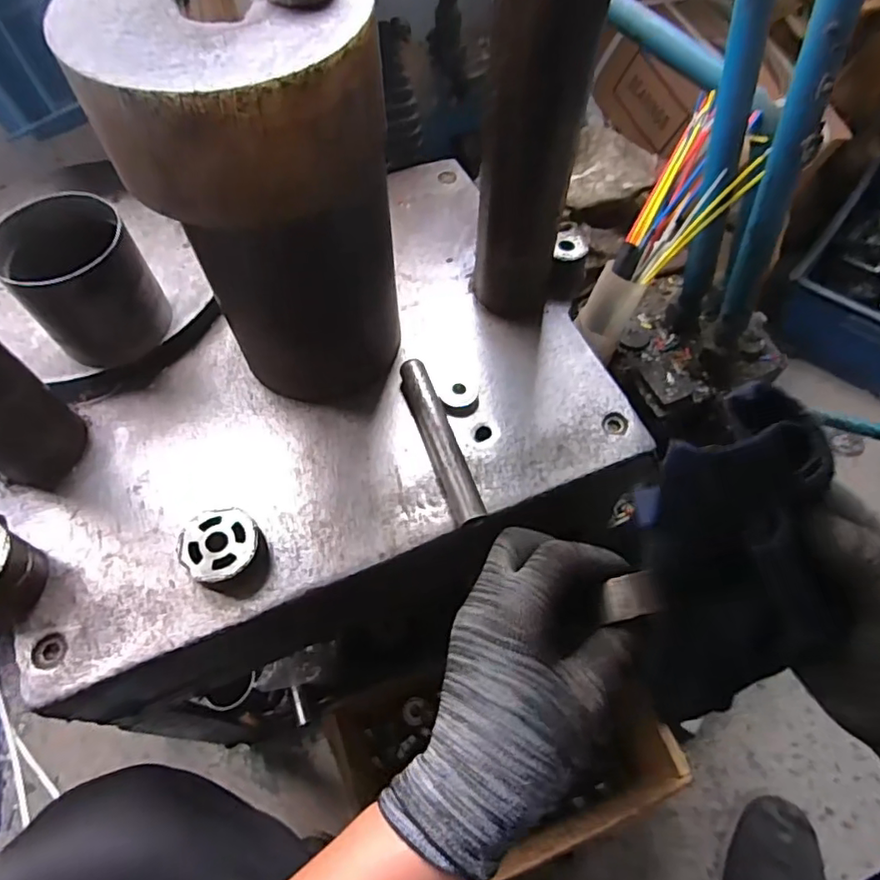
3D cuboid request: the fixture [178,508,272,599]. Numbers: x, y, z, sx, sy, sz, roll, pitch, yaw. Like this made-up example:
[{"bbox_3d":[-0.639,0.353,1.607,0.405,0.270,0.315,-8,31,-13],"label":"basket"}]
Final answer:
[{"bbox_3d":[-0.143,0.075,0.389,0.057,0.025,0.049,41,68,20],"label":"fixture"}]

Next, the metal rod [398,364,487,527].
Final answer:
[{"bbox_3d":[-0.001,0.000,0.435,0.022,0.020,0.138,-18,62,-9],"label":"metal rod"}]

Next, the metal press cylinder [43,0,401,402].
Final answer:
[{"bbox_3d":[-0.102,-0.137,0.374,0.140,0.258,0.137,-9,61,-5],"label":"metal press cylinder"}]

